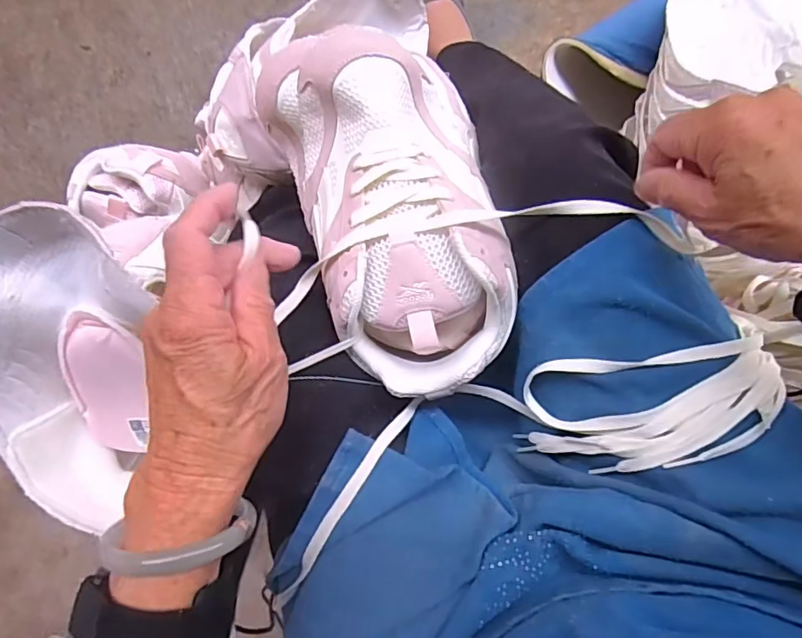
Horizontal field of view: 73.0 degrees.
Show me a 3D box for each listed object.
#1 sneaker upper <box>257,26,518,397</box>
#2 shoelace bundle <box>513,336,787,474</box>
[{"bbox_3d":[-0.001,-0.075,0.357,0.126,0.065,0.239,-23,85,4],"label":"sneaker upper"},{"bbox_3d":[0.153,0.053,0.344,0.159,0.043,0.074,-17,86,19],"label":"shoelace bundle"}]

